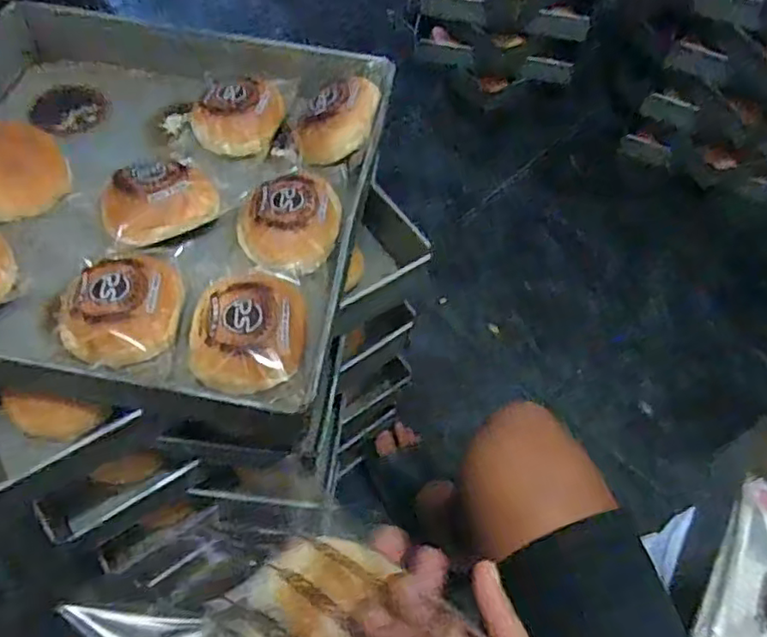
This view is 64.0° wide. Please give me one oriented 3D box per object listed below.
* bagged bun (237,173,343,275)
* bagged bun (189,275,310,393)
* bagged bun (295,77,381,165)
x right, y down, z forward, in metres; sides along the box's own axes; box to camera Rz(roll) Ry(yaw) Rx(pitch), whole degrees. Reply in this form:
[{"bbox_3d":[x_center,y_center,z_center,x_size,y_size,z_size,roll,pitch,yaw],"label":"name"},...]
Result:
[{"bbox_3d":[-0.076,-0.086,0.542,0.090,0.033,0.092,2,57,-3],"label":"bagged bun"},{"bbox_3d":[-0.105,0.011,0.474,0.082,0.034,0.081,2,57,-3],"label":"bagged bun"},{"bbox_3d":[-0.047,-0.194,0.604,0.081,0.044,0.087,8,57,1],"label":"bagged bun"}]

